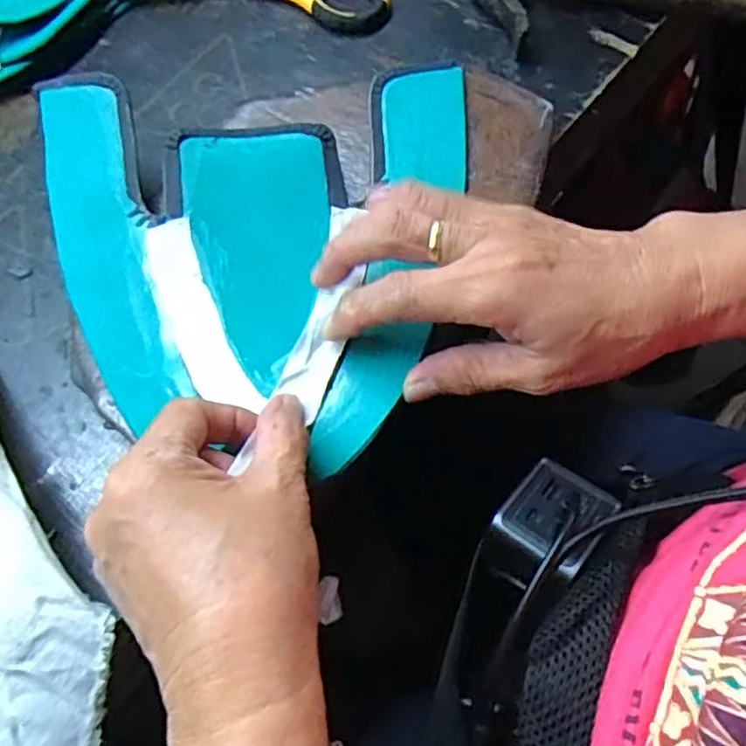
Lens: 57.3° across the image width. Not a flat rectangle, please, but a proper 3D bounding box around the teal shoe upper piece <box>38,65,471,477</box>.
[{"bbox_3d":[-0.054,-0.061,0.324,0.211,0.026,0.207,-5,66,0],"label":"teal shoe upper piece"}]

